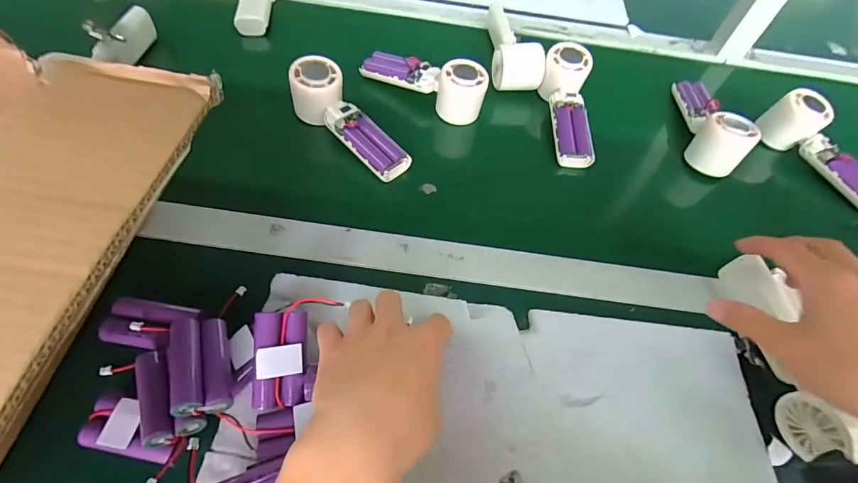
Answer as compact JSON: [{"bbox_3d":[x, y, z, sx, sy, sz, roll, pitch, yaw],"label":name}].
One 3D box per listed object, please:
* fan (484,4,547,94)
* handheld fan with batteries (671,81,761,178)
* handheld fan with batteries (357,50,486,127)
[{"bbox_3d":[0.113,-0.273,0.562,0.060,0.049,0.155,2,57,-5],"label":"fan"},{"bbox_3d":[0.350,-0.157,0.511,0.050,0.051,0.159,10,56,2],"label":"handheld fan with batteries"},{"bbox_3d":[-0.007,-0.202,0.505,0.158,0.055,0.045,27,58,11],"label":"handheld fan with batteries"}]

